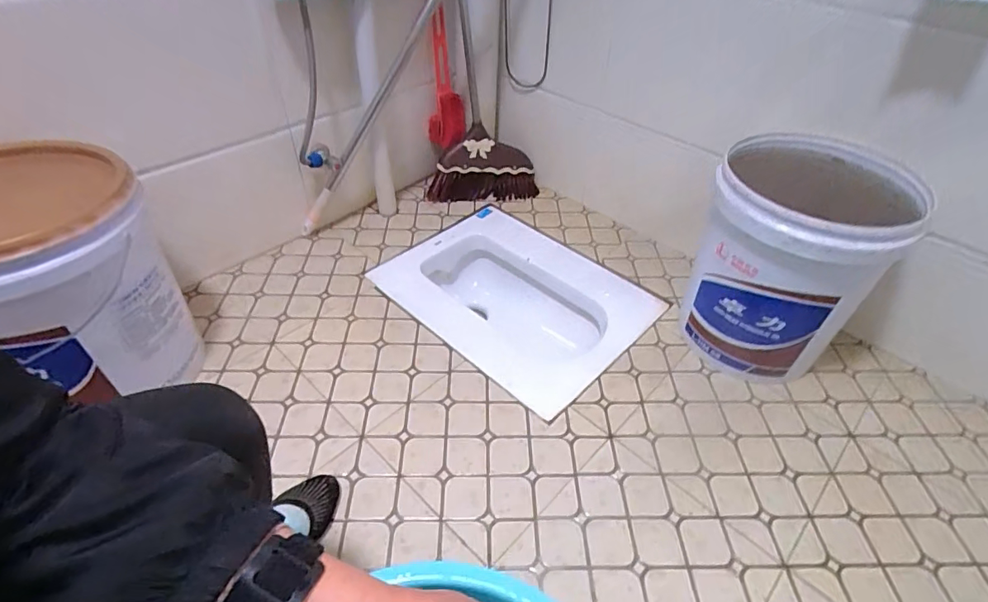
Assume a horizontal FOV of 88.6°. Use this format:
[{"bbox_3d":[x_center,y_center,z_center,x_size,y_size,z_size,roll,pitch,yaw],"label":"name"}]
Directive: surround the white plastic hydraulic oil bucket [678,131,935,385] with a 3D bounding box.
[{"bbox_3d":[0.505,-0.059,0.918,0.280,0.381,0.248,19,45,16],"label":"white plastic hydraulic oil bucket"}]

